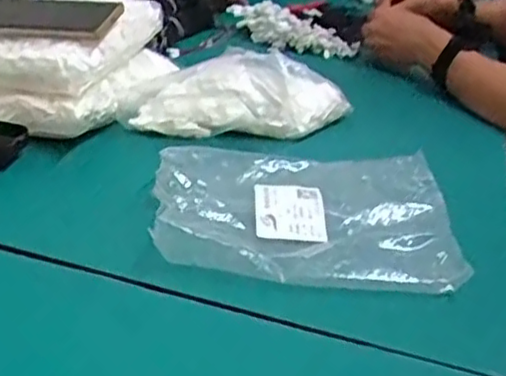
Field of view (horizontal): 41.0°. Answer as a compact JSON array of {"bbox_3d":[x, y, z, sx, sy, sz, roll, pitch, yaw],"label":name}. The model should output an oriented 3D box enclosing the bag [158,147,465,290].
[{"bbox_3d":[0.044,0.015,0.589,0.250,0.033,0.195,6,29,-1],"label":"bag"}]

